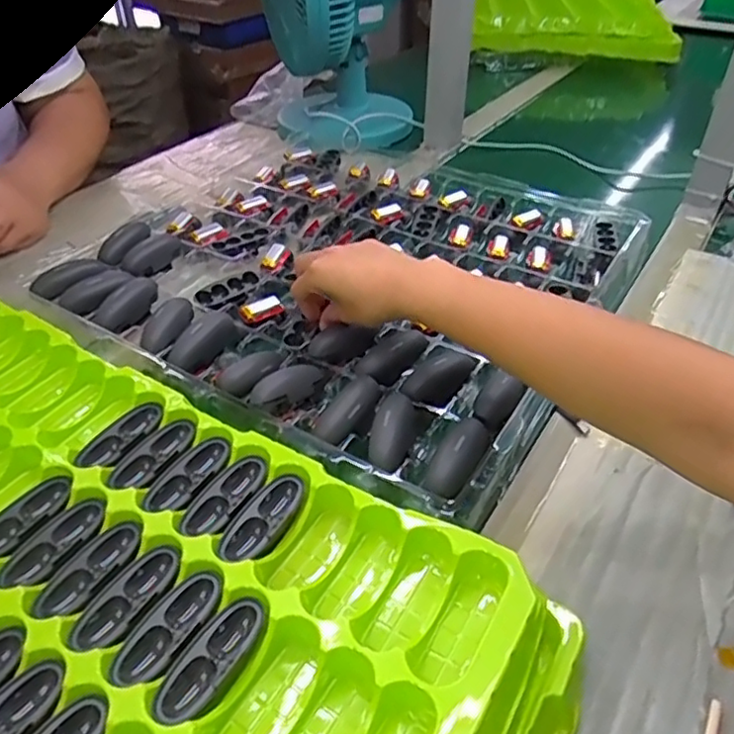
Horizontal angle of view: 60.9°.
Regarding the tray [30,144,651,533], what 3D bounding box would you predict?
[{"bbox_3d":[-0.032,-0.114,0.618,0.515,0.041,0.434,24,46,25],"label":"tray"}]

